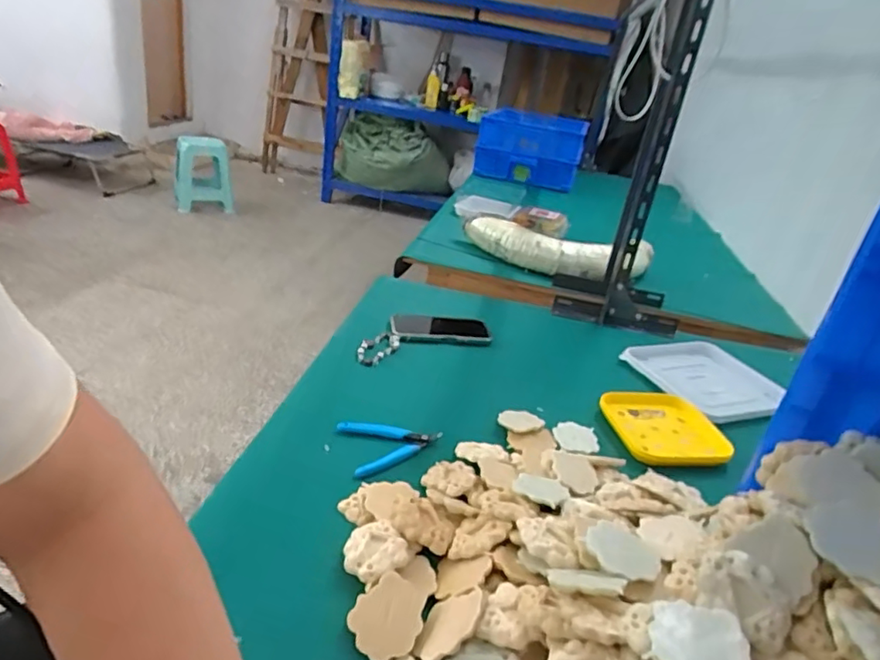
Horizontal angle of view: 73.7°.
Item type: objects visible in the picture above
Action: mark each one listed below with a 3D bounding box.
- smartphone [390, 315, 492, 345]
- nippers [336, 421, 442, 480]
[{"bbox_3d":[-0.001,-0.003,1.012,0.165,0.014,0.090,4,26,-11],"label":"smartphone"},{"bbox_3d":[-0.055,0.134,0.711,0.121,0.013,0.087,-4,29,-26],"label":"nippers"}]

